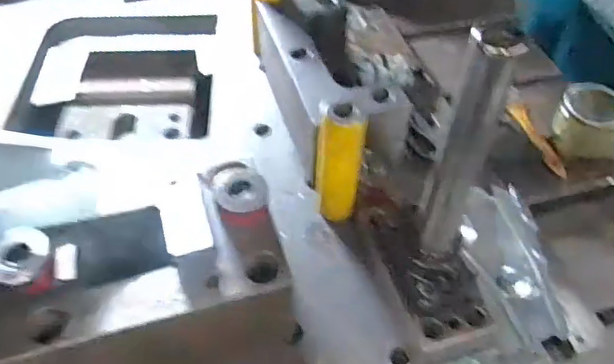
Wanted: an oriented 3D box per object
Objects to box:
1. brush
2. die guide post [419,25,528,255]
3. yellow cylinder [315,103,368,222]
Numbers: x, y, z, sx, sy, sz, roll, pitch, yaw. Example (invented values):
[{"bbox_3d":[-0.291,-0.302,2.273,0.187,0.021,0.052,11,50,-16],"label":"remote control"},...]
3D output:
[{"bbox_3d":[0.325,-0.061,0.787,0.023,0.021,0.126,-20,68,-17],"label":"brush"},{"bbox_3d":[0.108,-0.017,0.394,0.026,0.205,0.031,-10,53,-10],"label":"die guide post"},{"bbox_3d":[0.031,-0.016,0.558,0.045,0.138,0.040,6,52,3],"label":"yellow cylinder"}]

